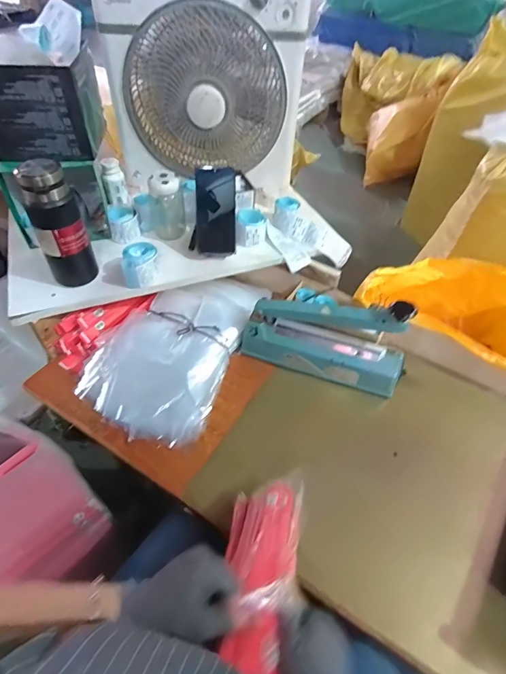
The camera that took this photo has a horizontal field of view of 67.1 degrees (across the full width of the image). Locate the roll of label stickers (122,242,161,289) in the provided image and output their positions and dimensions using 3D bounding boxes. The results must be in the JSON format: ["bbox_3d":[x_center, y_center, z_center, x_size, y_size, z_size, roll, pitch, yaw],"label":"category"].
[{"bbox_3d":[-0.215,-0.139,0.738,0.067,0.053,0.076,-7,50,-10],"label":"roll of label stickers"}]

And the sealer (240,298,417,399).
[{"bbox_3d":[0.132,-0.003,0.709,0.305,0.172,0.073,15,50,9],"label":"sealer"}]

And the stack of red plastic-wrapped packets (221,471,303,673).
[{"bbox_3d":[0.010,0.266,0.449,0.085,0.064,0.230,9,25,4],"label":"stack of red plastic-wrapped packets"}]

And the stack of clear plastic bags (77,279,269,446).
[{"bbox_3d":[-0.151,0.009,0.749,0.245,0.048,0.375,22,61,11],"label":"stack of clear plastic bags"}]

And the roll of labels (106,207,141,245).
[{"bbox_3d":[-0.279,-0.244,0.830,0.063,0.047,0.068,2,49,-2],"label":"roll of labels"}]

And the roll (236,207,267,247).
[{"bbox_3d":[-0.005,-0.242,0.843,0.067,0.048,0.076,2,49,-3],"label":"roll"}]

